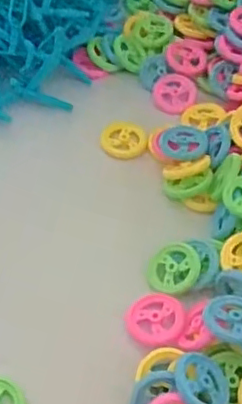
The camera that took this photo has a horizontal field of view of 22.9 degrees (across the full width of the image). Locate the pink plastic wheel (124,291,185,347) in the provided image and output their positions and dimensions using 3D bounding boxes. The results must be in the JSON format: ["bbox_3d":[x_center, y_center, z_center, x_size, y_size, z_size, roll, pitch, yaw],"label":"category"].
[{"bbox_3d":[0.018,0.060,0.308,0.029,0.005,0.029,1,52,-1],"label":"pink plastic wheel"}]

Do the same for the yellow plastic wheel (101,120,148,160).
[{"bbox_3d":[0.002,-0.041,0.391,0.029,0.004,0.032,10,52,6],"label":"yellow plastic wheel"}]

